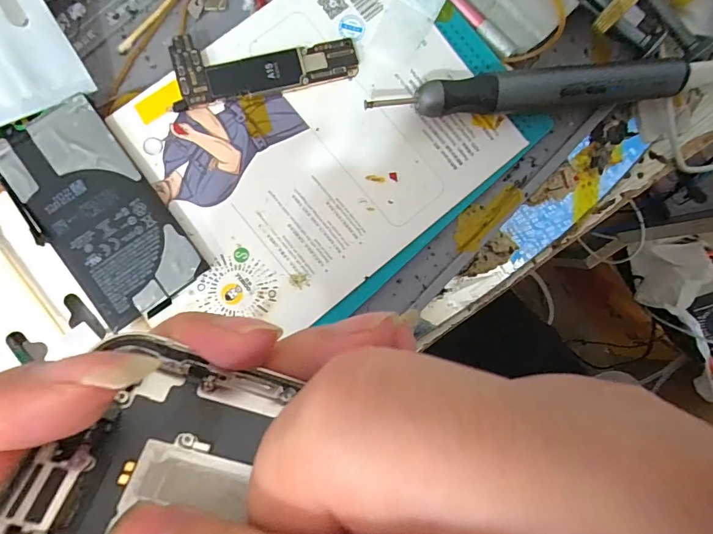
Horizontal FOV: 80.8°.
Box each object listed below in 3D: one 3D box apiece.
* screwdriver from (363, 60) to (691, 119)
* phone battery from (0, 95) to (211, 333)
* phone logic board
[{"bbox_3d":[0.077,-0.075,0.182,0.142,0.020,0.014,-8,86,-7],"label":"screwdriver"},{"bbox_3d":[-0.102,-0.022,0.166,0.044,0.005,0.088,-36,89,-8],"label":"phone battery"},{"bbox_3d":[-0.039,-0.089,0.180,0.077,0.007,0.027,-14,87,-7],"label":"phone logic board"}]

